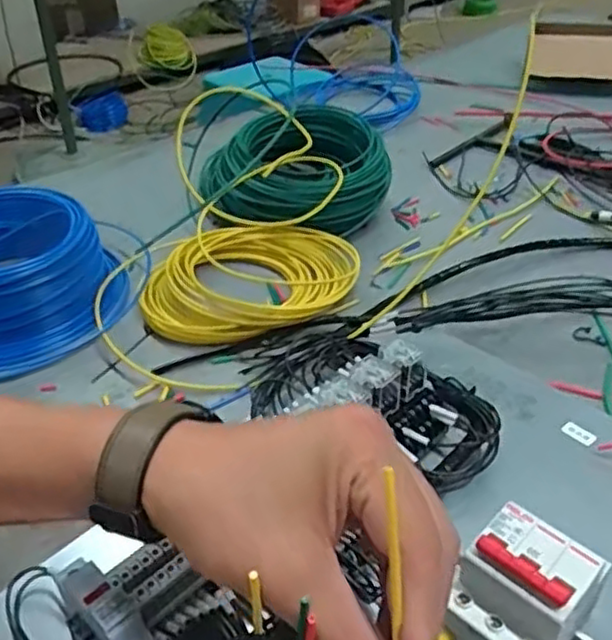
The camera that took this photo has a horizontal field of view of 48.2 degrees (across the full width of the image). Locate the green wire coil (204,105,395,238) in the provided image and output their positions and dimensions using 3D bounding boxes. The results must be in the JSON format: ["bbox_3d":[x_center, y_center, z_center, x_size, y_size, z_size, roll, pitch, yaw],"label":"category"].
[{"bbox_3d":[0.005,-0.167,0.770,0.171,0.082,0.197,7,38,9],"label":"green wire coil"}]

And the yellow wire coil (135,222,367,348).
[{"bbox_3d":[-0.052,-0.041,0.653,0.200,0.034,0.148,-7,38,-9],"label":"yellow wire coil"}]

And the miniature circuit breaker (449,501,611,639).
[{"bbox_3d":[0.108,0.150,0.351,0.076,0.083,0.059,-30,46,-33],"label":"miniature circuit breaker"}]

